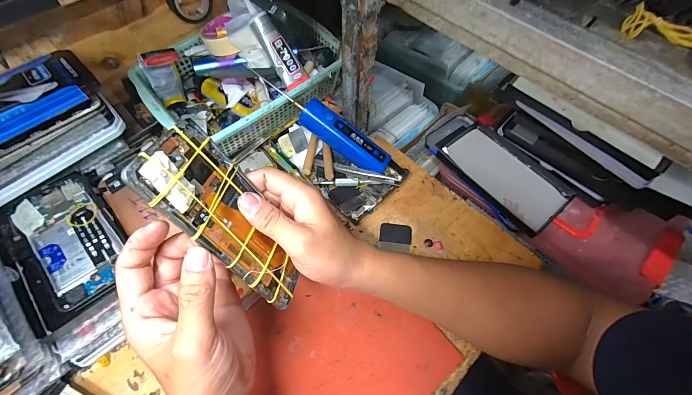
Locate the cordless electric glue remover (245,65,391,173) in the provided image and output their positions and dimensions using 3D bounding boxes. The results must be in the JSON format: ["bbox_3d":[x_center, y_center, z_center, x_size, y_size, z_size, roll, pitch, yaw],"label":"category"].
[{"bbox_3d":[-0.032,-0.102,0.413,0.210,0.030,0.037,35,65,-4],"label":"cordless electric glue remover"}]

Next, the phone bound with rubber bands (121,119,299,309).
[{"bbox_3d":[-0.087,0.017,0.251,0.006,0.161,0.076,-19,34,27],"label":"phone bound with rubber bands"}]

